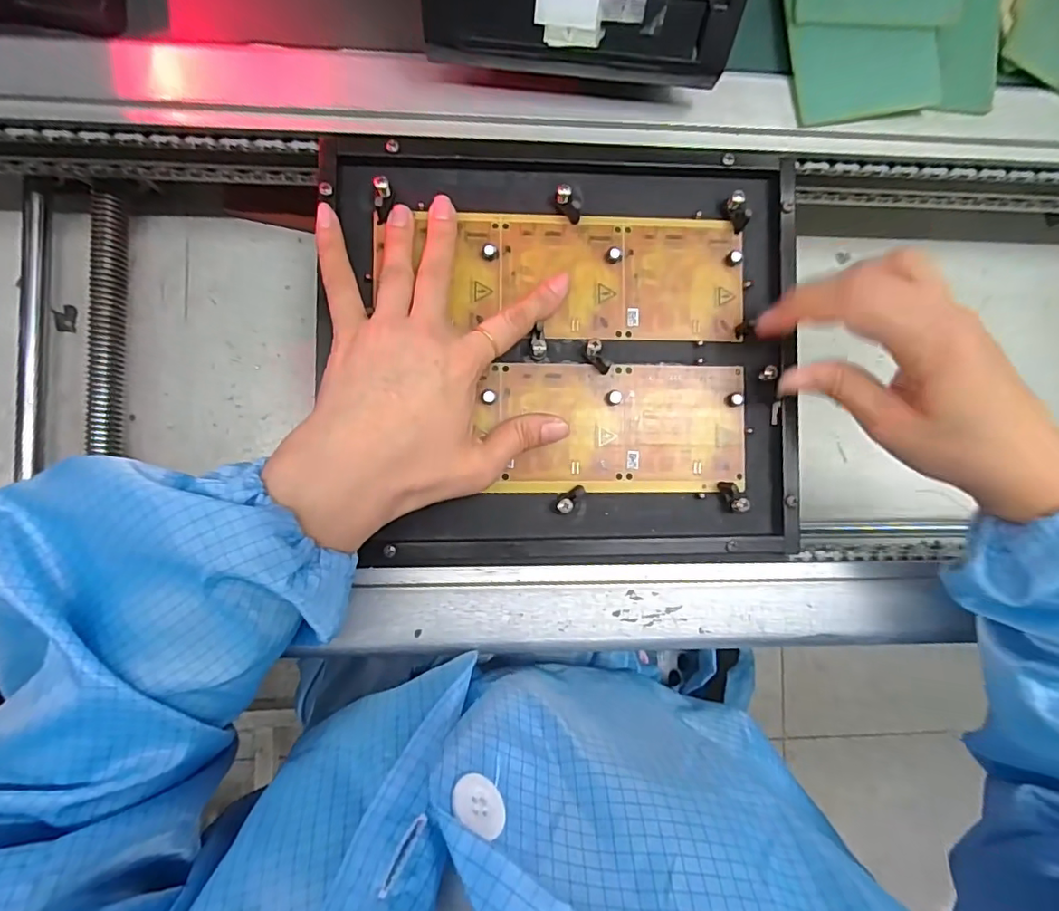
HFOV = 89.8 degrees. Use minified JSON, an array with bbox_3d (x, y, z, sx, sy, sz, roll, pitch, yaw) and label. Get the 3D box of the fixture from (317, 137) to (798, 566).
[{"bbox_3d":[0.022,-0.058,0.302,0.257,0.017,0.231,0,92,-4],"label":"fixture"}]

